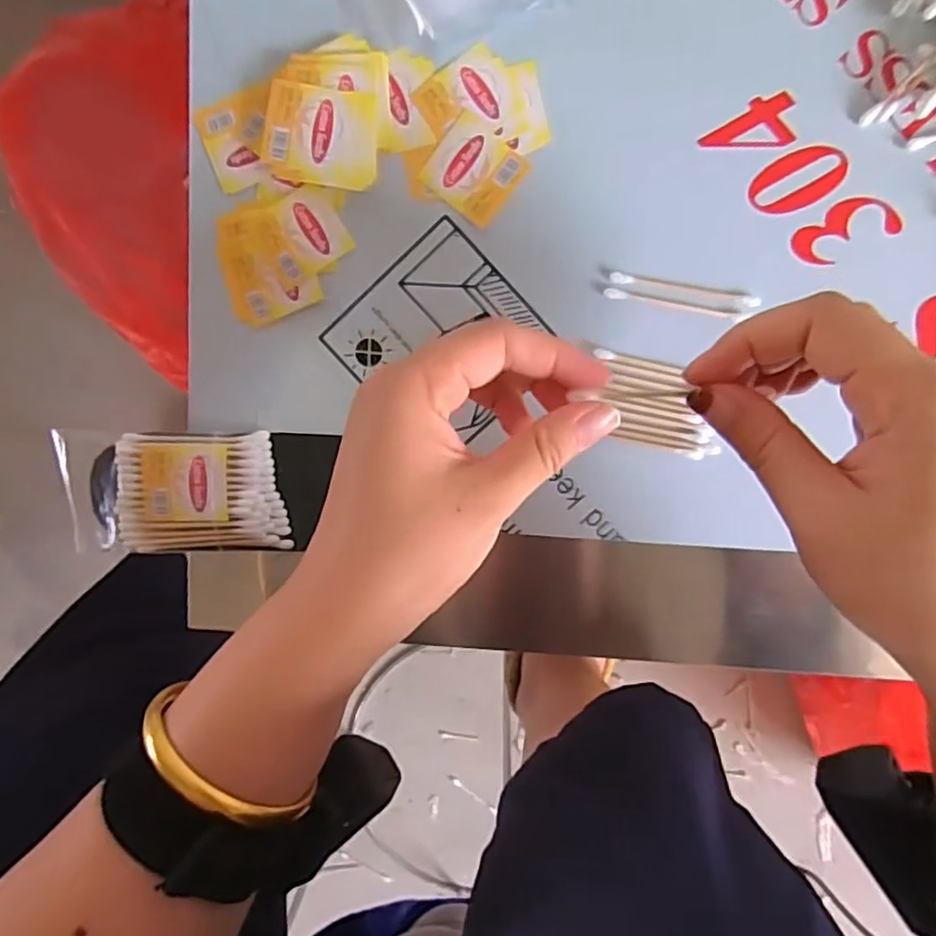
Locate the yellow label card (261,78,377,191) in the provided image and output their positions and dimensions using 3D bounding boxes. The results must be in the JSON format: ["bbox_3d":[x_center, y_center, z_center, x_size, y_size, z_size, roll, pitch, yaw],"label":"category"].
[{"bbox_3d":[-0.072,-0.162,0.314,0.057,0.004,0.044,11,99,3],"label":"yellow label card"}]

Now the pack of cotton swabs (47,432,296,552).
[{"bbox_3d":[-0.150,0.013,0.336,0.112,0.020,0.061,1,97,5],"label":"pack of cotton swabs"}]

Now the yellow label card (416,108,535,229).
[{"bbox_3d":[0.003,-0.147,0.318,0.042,0.004,0.041,37,98,0],"label":"yellow label card"}]

